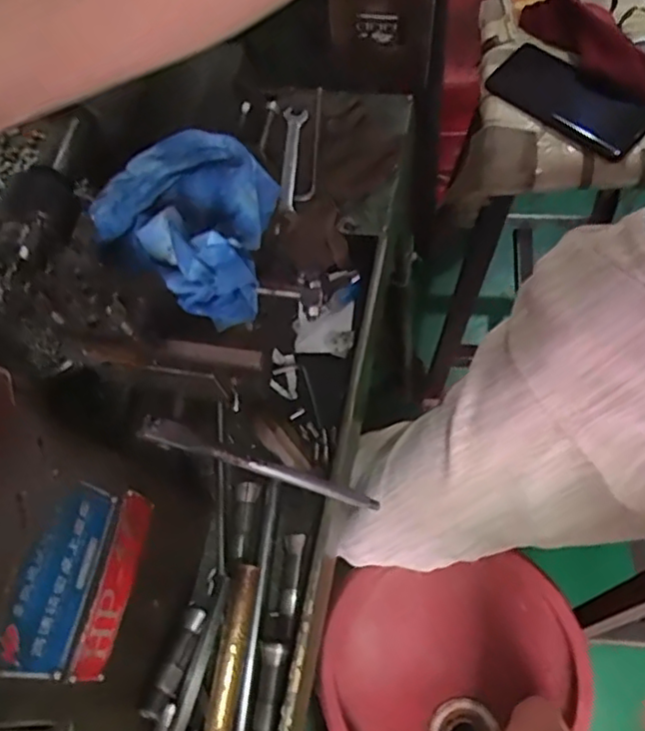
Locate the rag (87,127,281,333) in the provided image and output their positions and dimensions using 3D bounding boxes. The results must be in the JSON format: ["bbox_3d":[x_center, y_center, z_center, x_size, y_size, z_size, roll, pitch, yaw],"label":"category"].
[{"bbox_3d":[-0.079,-0.088,0.353,0.098,0.040,0.124,2,65,4],"label":"rag"}]

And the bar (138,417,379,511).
[{"bbox_3d":[-0.035,0.073,0.444,0.194,0.012,0.013,25,61,-30],"label":"bar"}]

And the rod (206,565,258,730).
[{"bbox_3d":[-0.068,0.223,0.442,0.018,0.019,0.157,5,66,10],"label":"rod"}]

